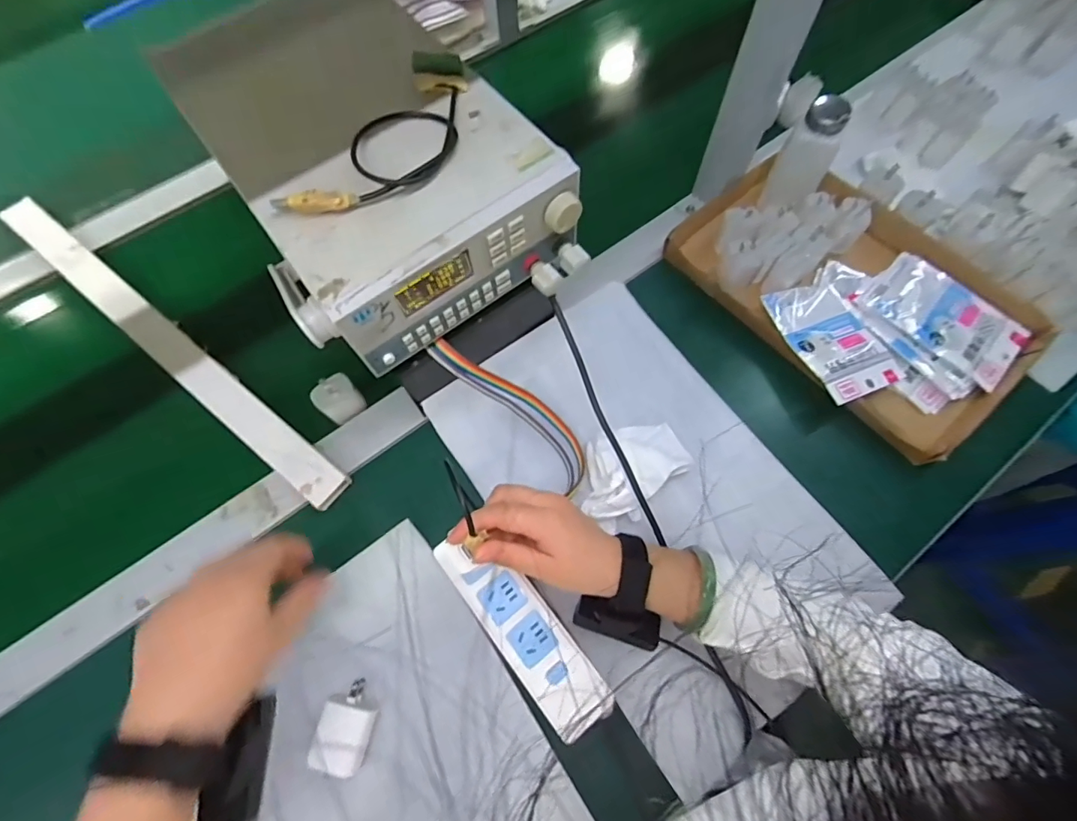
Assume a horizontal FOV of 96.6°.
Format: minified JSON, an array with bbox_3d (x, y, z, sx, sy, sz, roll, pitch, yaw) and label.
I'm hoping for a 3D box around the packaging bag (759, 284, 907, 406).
[{"bbox_3d":[0.314,-0.078,0.511,0.093,0.019,0.136,-22,69,-7],"label":"packaging bag"}]

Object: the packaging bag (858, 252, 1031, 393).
[{"bbox_3d":[0.440,-0.101,0.523,0.102,0.019,0.151,-42,73,-14],"label":"packaging bag"}]

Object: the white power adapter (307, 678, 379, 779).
[{"bbox_3d":[-0.154,0.258,0.394,0.041,0.037,0.060,11,69,6],"label":"white power adapter"}]

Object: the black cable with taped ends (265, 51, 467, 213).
[{"bbox_3d":[-0.105,-0.207,0.364,0.074,0.014,0.194,28,71,10],"label":"black cable with taped ends"}]

